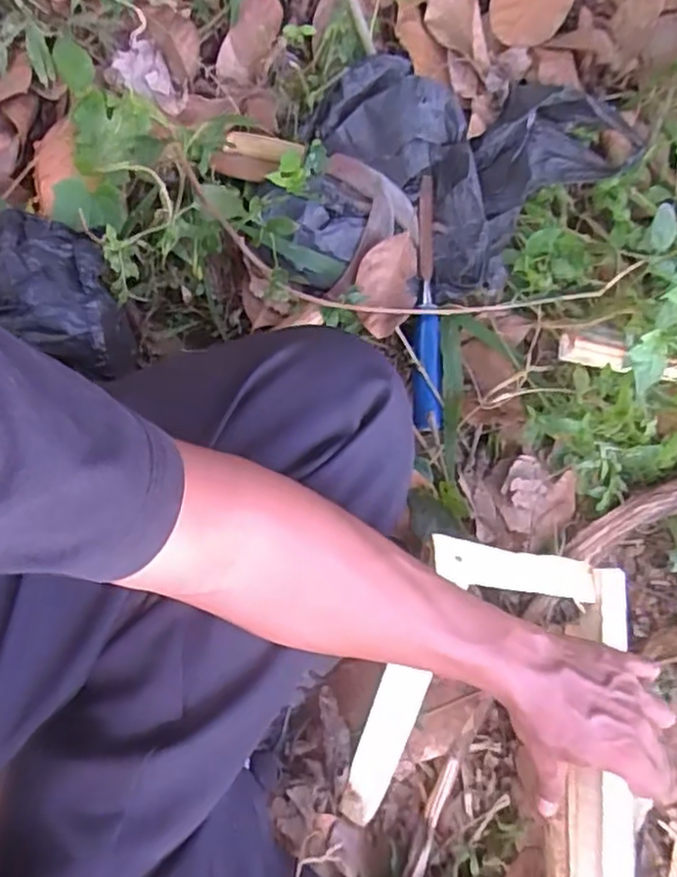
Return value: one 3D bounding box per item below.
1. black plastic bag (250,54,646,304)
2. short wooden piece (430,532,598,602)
[{"bbox_3d":[0.095,-0.224,0.597,0.319,0.074,0.195,-1,73,-3],"label":"black plastic bag"},{"bbox_3d":[0.126,0.093,0.494,0.143,0.010,0.030,14,71,-26],"label":"short wooden piece"}]

